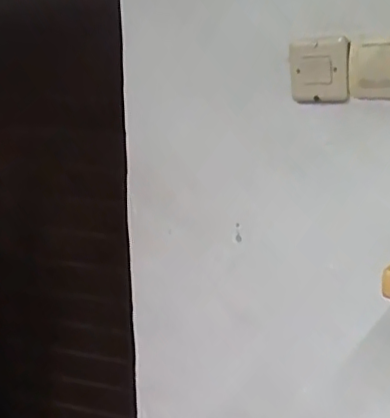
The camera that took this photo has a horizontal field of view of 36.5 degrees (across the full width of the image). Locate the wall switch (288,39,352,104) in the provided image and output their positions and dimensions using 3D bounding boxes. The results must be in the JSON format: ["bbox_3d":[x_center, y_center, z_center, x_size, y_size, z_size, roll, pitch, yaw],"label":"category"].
[{"bbox_3d":[0.162,-0.180,0.782,0.086,0.082,0.009,5,12,39],"label":"wall switch"}]

